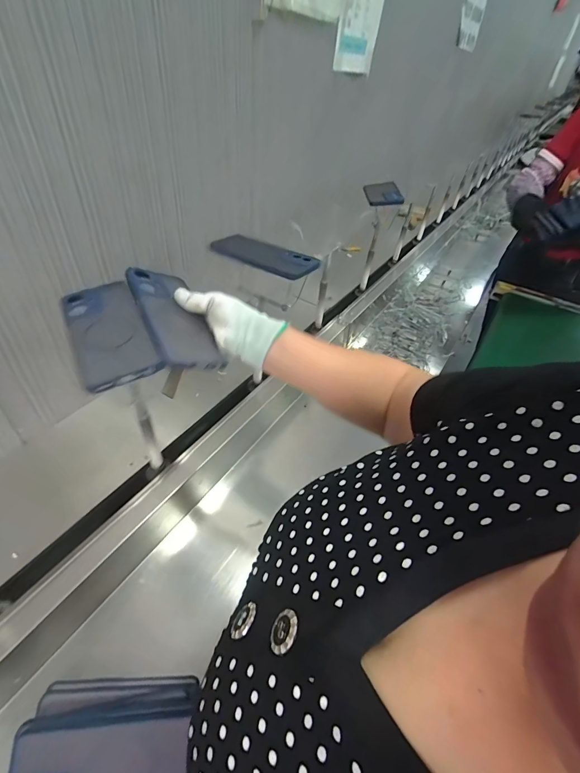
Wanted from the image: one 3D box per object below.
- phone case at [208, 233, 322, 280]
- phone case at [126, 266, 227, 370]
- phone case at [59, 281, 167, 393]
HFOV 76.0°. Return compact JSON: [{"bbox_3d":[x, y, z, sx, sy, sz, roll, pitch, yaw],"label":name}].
[{"bbox_3d":[-0.039,-0.208,0.586,0.159,0.014,0.071,28,50,20],"label":"phone case"},{"bbox_3d":[-0.137,-0.084,0.439,0.076,0.007,0.166,-1,50,-41],"label":"phone case"},{"bbox_3d":[-0.199,-0.061,0.406,0.079,0.011,0.172,-20,51,-23],"label":"phone case"}]

